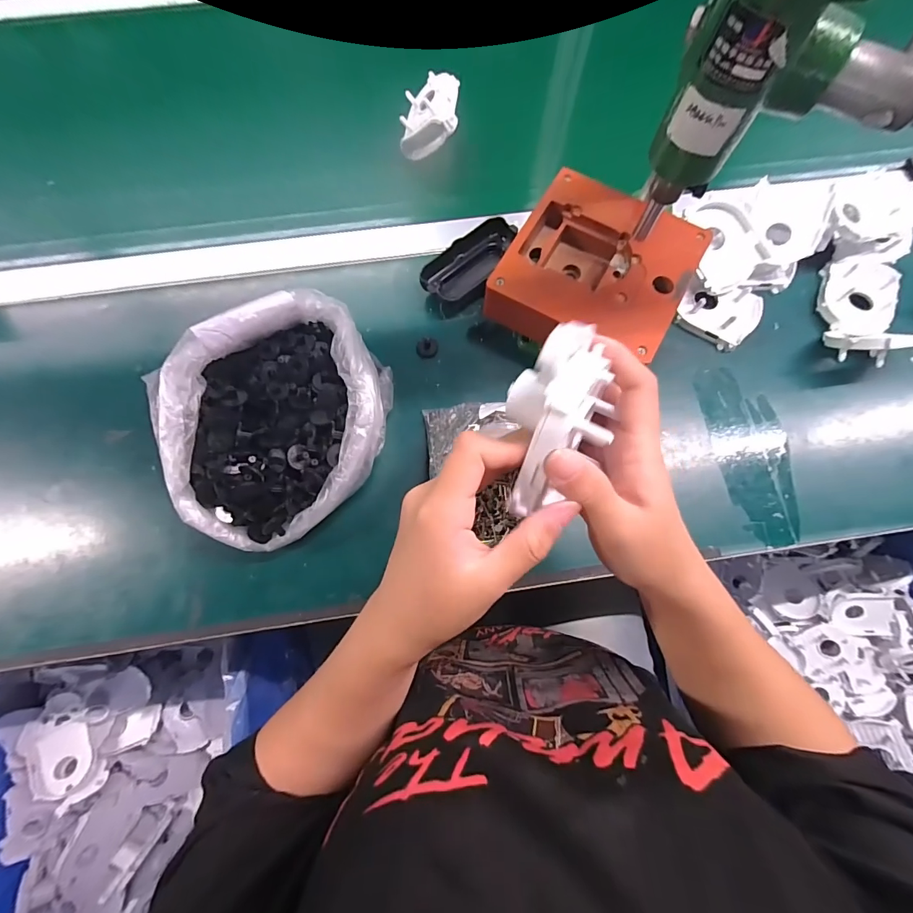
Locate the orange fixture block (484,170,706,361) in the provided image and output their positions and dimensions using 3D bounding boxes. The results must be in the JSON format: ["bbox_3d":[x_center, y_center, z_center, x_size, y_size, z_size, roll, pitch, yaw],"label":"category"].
[{"bbox_3d":[0.125,-0.165,0.370,0.152,0.044,0.154,27,76,7],"label":"orange fixture block"}]

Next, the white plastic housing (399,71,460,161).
[{"bbox_3d":[-0.026,-0.372,0.461,0.065,0.038,0.074,5,79,36],"label":"white plastic housing"}]

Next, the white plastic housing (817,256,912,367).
[{"bbox_3d":[0.400,-0.144,0.405,0.075,0.058,0.127,6,75,1],"label":"white plastic housing"}]

